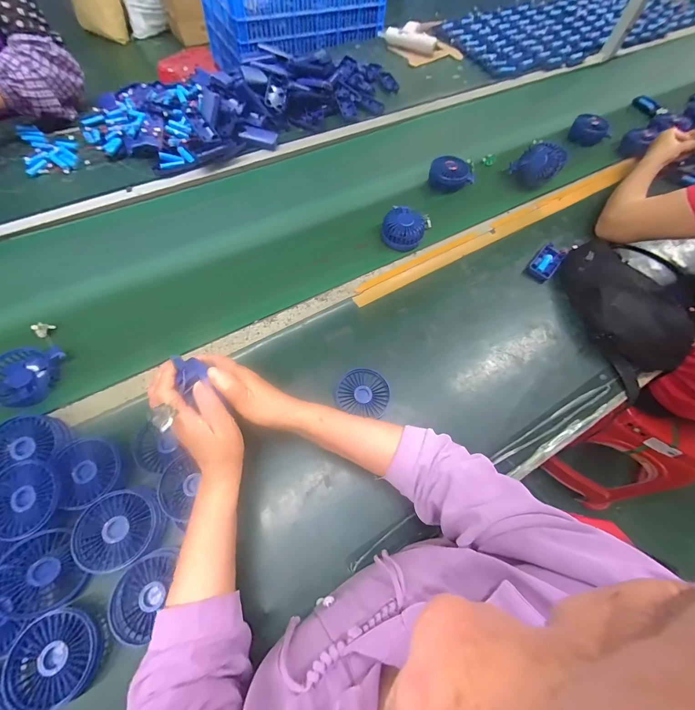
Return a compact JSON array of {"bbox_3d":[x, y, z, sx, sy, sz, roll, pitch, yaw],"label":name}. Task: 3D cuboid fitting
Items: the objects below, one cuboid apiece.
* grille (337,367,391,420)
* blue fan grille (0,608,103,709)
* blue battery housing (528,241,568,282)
[{"bbox_3d":[0.026,0.065,0.539,0.085,0.035,0.081,7,63,1],"label":"grille"},{"bbox_3d":[-0.331,0.343,0.360,0.097,0.016,0.089,-24,67,-14],"label":"blue fan grille"},{"bbox_3d":[0.407,-0.190,0.651,0.046,0.019,0.089,42,69,17],"label":"blue battery housing"}]

